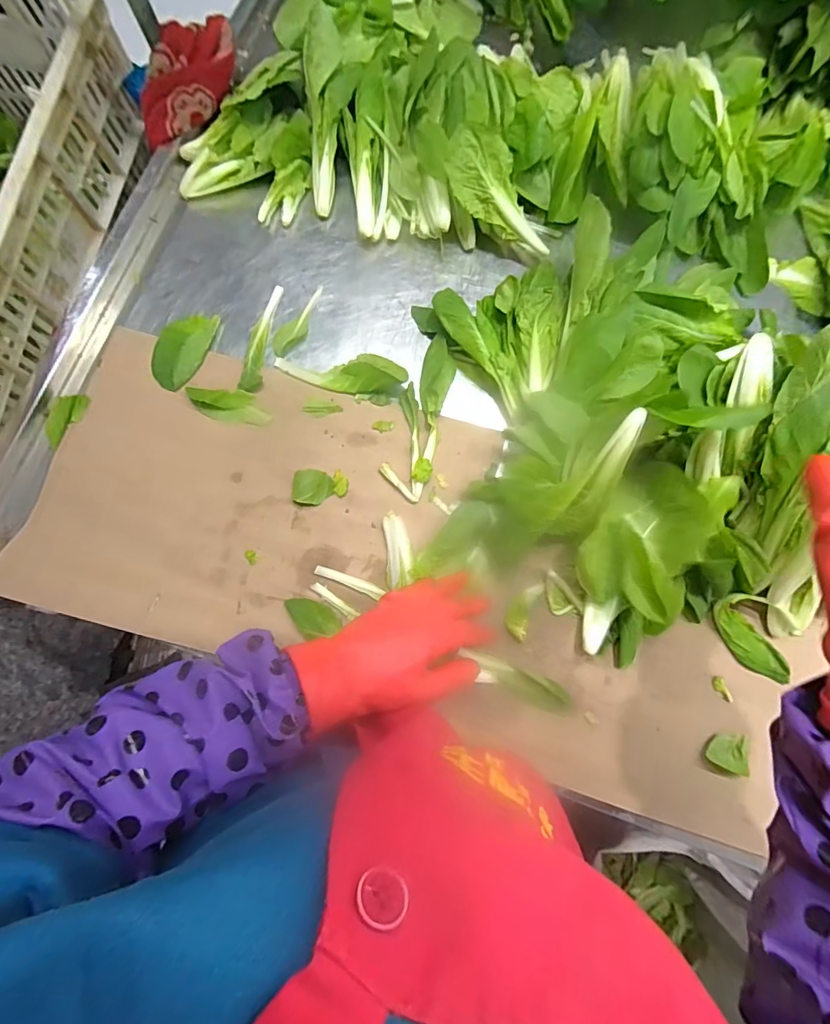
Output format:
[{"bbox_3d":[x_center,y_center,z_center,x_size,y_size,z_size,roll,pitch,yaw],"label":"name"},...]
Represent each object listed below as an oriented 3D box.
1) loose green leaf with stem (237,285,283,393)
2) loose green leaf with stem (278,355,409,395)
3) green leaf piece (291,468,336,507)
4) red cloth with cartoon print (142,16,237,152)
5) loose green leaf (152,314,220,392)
[{"bbox_3d":[-0.163,-0.184,0.496,0.022,0.010,0.121,8,80,0],"label":"loose green leaf with stem"},{"bbox_3d":[-0.077,-0.144,0.486,0.134,0.024,0.039,0,80,-1],"label":"loose green leaf with stem"},{"bbox_3d":[-0.101,-0.024,0.468,0.038,0.018,0.034,8,80,0],"label":"green leaf piece"},{"bbox_3d":[-0.246,-0.483,0.514,0.064,0.056,0.180,22,80,3],"label":"red cloth with cartoon print"},{"bbox_3d":[-0.246,-0.171,0.494,0.049,0.011,0.090,18,80,2],"label":"loose green leaf"}]

